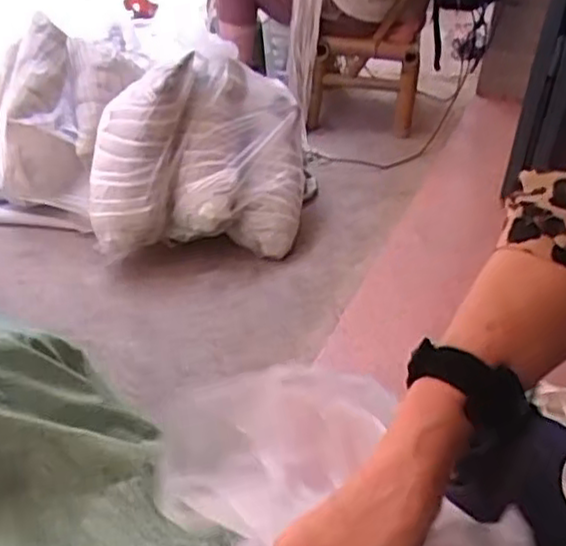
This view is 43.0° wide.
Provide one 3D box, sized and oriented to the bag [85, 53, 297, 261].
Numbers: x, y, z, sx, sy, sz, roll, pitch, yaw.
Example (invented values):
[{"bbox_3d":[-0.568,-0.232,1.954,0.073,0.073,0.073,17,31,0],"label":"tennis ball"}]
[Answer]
[{"bbox_3d":[-0.163,-0.257,1.467,0.415,0.279,0.417,1,36,-2],"label":"bag"}]

